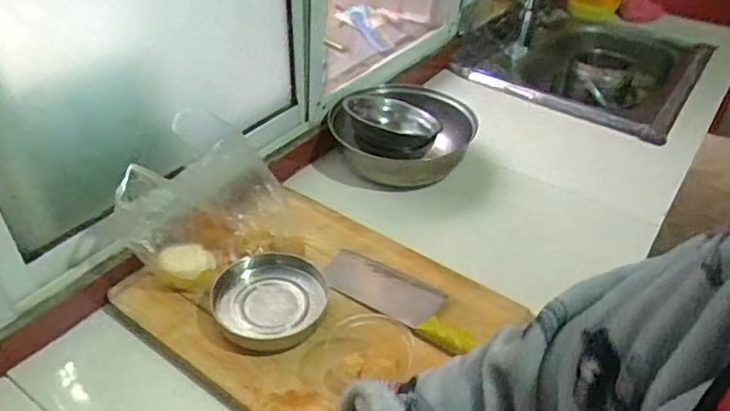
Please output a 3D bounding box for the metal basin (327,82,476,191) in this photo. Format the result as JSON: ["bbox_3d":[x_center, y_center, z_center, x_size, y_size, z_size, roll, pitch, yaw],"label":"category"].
[{"bbox_3d":[0.067,-0.152,1.117,0.263,0.114,0.263,1,39,-1],"label":"metal basin"}]

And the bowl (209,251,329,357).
[{"bbox_3d":[-0.124,0.124,0.763,0.145,0.035,0.161,6,39,5],"label":"bowl"}]

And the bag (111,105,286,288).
[{"bbox_3d":[-0.217,0.002,0.783,0.214,0.218,0.089,-22,45,-26],"label":"bag"}]

